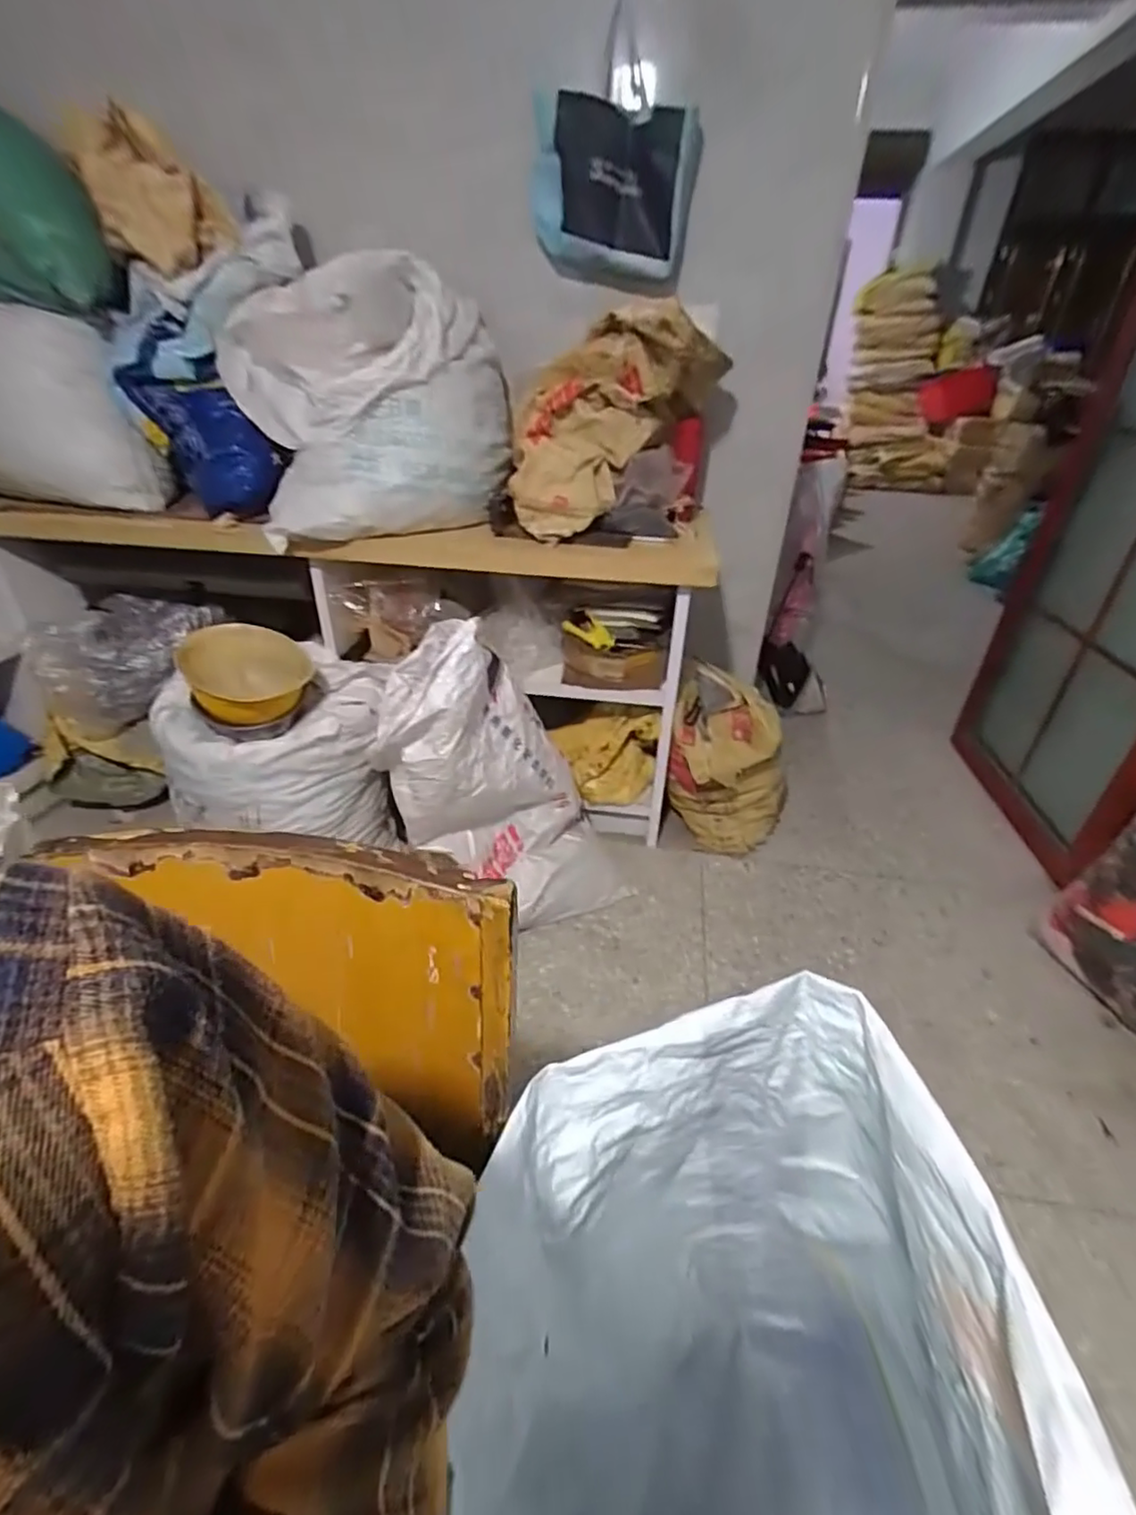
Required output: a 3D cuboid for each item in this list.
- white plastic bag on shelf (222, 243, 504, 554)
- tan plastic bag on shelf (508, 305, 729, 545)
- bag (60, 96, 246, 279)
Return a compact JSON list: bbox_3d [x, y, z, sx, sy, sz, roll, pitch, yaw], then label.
[{"bbox_3d":[-0.406,-0.762,1.332,0.540,0.559,0.290,-10,13,2],"label":"white plastic bag on shelf"},{"bbox_3d":[0.091,-0.680,1.305,0.407,0.414,0.192,3,33,2],"label":"tan plastic bag on shelf"},{"bbox_3d":[-0.819,-1.105,1.227,0.221,0.218,0.237,-21,39,-30],"label":"bag"}]

